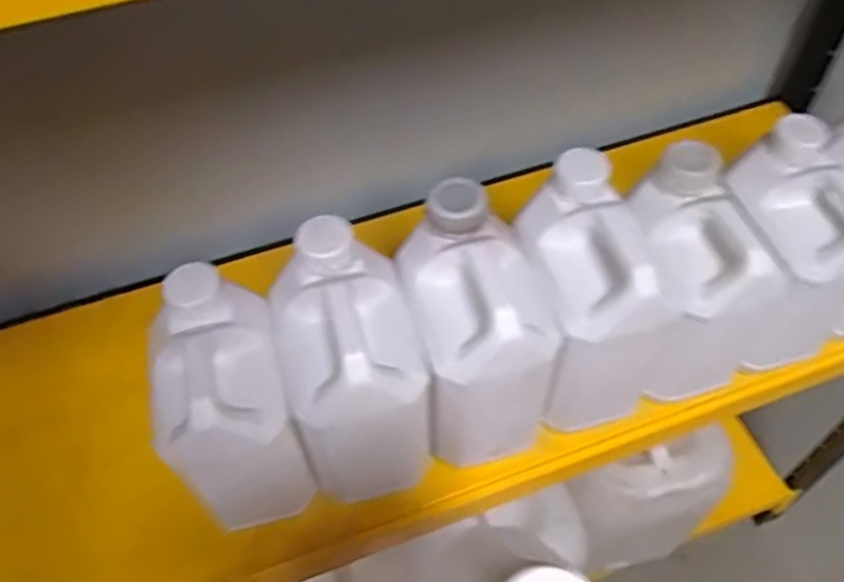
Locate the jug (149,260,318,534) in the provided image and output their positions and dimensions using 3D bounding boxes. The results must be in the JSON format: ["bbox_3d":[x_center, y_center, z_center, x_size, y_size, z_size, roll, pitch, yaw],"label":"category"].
[{"bbox_3d":[-0.160,0.103,0.606,0.101,0.225,0.139,-16,54,-9],"label":"jug"}]

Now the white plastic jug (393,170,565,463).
[{"bbox_3d":[0.050,0.039,0.610,0.111,0.226,0.149,-14,54,-7],"label":"white plastic jug"}]

